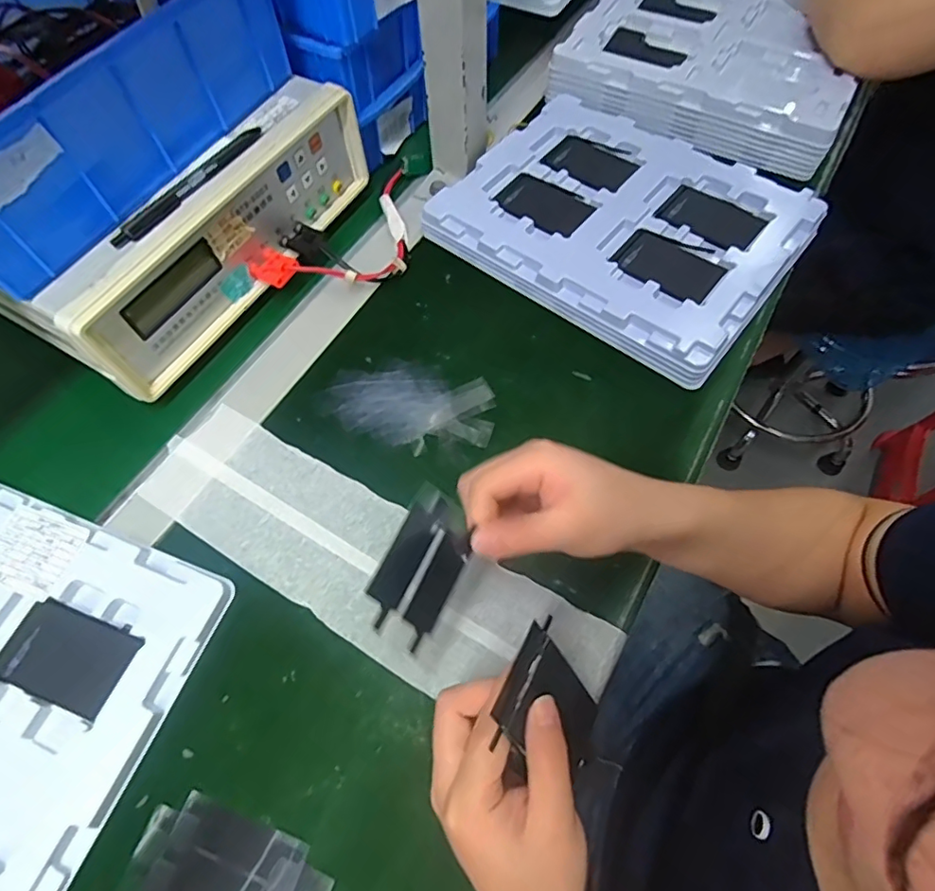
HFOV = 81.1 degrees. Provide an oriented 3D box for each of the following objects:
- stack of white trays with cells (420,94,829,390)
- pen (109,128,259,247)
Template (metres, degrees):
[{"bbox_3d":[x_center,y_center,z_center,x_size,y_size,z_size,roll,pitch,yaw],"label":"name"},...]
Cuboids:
[{"bbox_3d":[0.135,-0.201,0.472,0.273,0.030,0.216,36,69,19],"label":"stack of white trays with cells"},{"bbox_3d":[-0.195,-0.185,0.389,0.013,0.016,0.137,29,67,16],"label":"pen"}]

